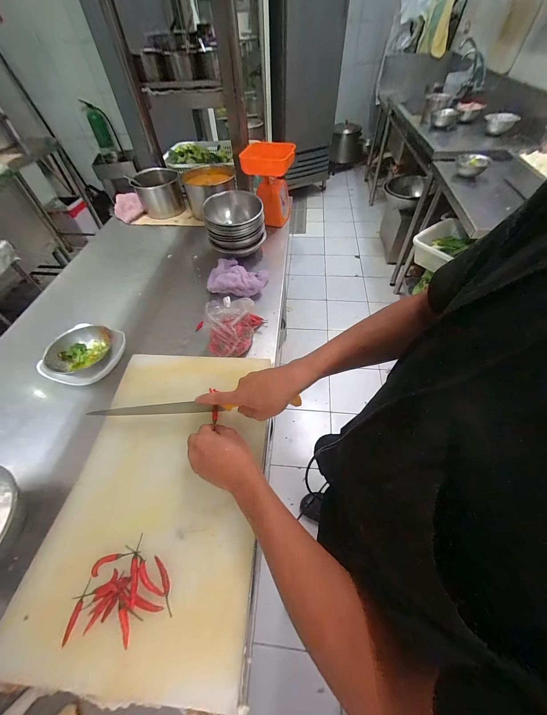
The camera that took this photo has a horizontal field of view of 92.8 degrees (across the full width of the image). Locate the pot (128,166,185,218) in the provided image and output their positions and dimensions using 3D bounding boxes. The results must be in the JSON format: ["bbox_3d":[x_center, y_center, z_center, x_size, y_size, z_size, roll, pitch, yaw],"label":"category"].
[{"bbox_3d":[-0.431,-0.621,0.976,0.152,0.117,0.172,-24,56,-14],"label":"pot"}]

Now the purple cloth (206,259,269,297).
[{"bbox_3d":[-0.098,-0.233,0.746,0.152,0.045,0.135,9,54,9],"label":"purple cloth"}]

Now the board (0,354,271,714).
[{"bbox_3d":[-0.169,0.184,0.417,0.296,0.035,0.444,3,54,5],"label":"board"}]

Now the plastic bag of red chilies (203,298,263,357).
[{"bbox_3d":[-0.089,-0.075,0.588,0.123,0.106,0.113,-9,53,-4],"label":"plastic bag of red chilies"}]

